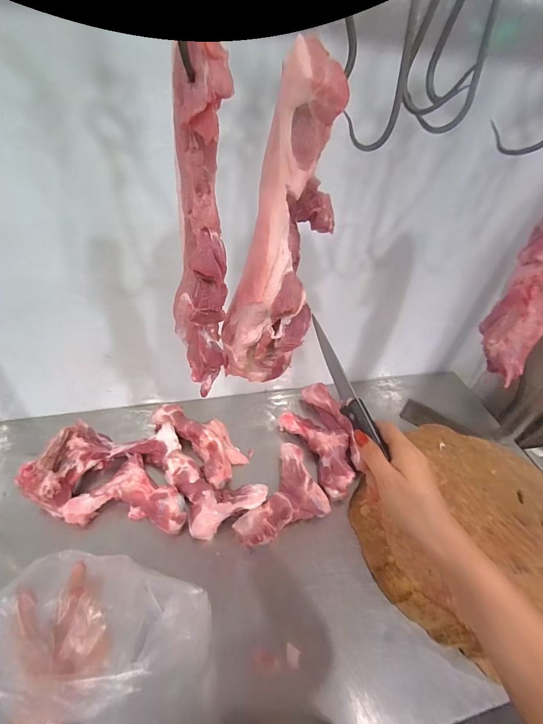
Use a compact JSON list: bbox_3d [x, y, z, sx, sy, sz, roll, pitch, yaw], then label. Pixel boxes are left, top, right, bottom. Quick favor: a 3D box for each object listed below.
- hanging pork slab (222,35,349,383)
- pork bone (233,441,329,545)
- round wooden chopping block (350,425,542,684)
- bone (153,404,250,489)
[{"bbox_3d":[0.007,-0.132,0.481,0.112,0.457,0.098,25,45,18],"label":"hanging pork slab"},{"bbox_3d":[0.001,0.321,0.819,0.231,0.065,0.199,-15,47,-23],"label":"pork bone"},{"bbox_3d":[0.478,0.405,0.773,0.484,0.117,0.487,4,42,-4],"label":"round wooden chopping block"},{"bbox_3d":[-0.193,0.205,0.906,0.287,0.054,0.138,35,49,26],"label":"bone"}]

